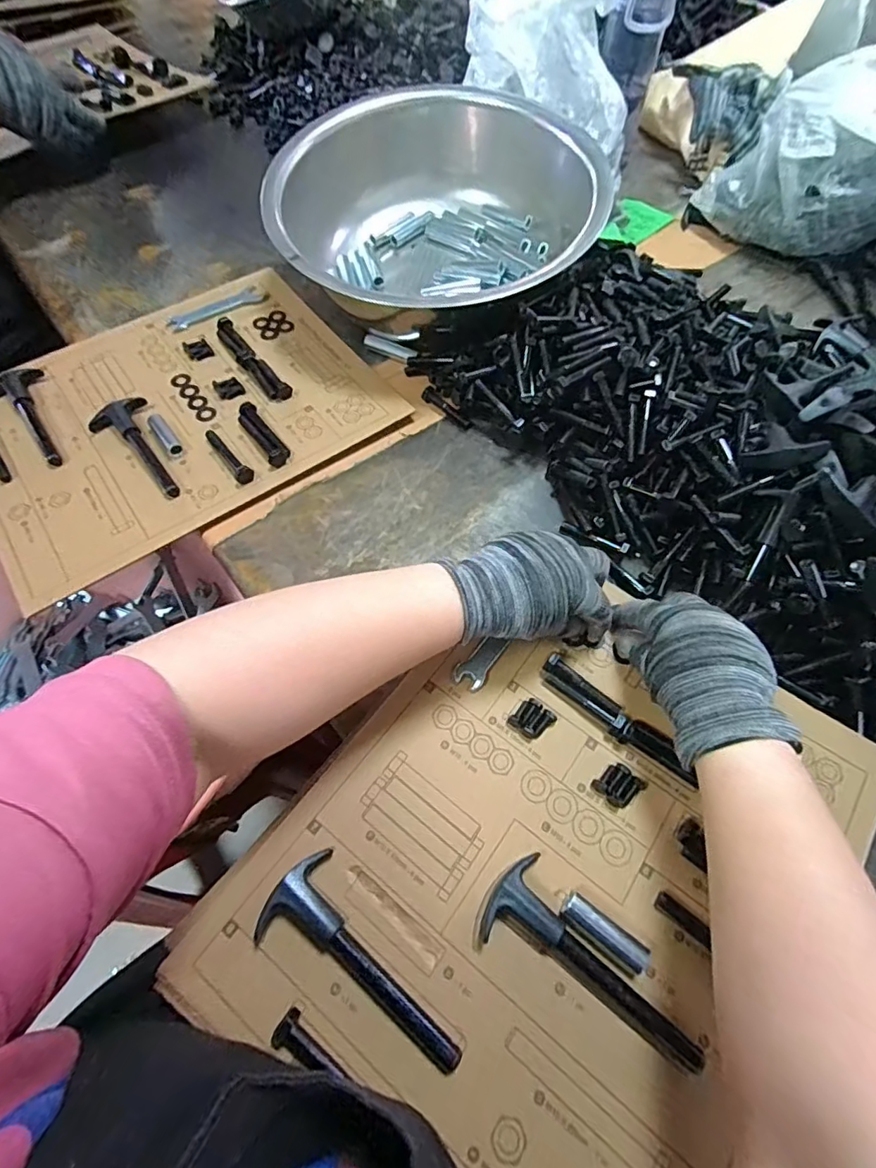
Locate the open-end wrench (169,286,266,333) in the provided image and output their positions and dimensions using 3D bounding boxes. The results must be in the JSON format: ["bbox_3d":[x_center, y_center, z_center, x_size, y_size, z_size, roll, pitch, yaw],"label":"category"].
[{"bbox_3d":[-0.251,-0.314,0.608,0.110,0.006,0.033,-35,68,-17],"label":"open-end wrench"}]

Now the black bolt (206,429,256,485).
[{"bbox_3d":[-0.195,-0.120,0.492,0.014,0.011,0.079,-37,69,-18],"label":"black bolt"}]

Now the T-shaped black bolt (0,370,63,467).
[{"bbox_3d":[-0.391,-0.165,0.512,0.053,0.015,0.132,-37,69,-18],"label":"T-shaped black bolt"}]

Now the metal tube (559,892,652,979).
[{"bbox_3d":[0.095,0.201,0.306,0.050,0.015,0.017,34,67,16],"label":"metal tube"}]

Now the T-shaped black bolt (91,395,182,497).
[{"bbox_3d":[-0.274,-0.128,0.494,0.054,0.015,0.131,-37,69,-18],"label":"T-shaped black bolt"}]

